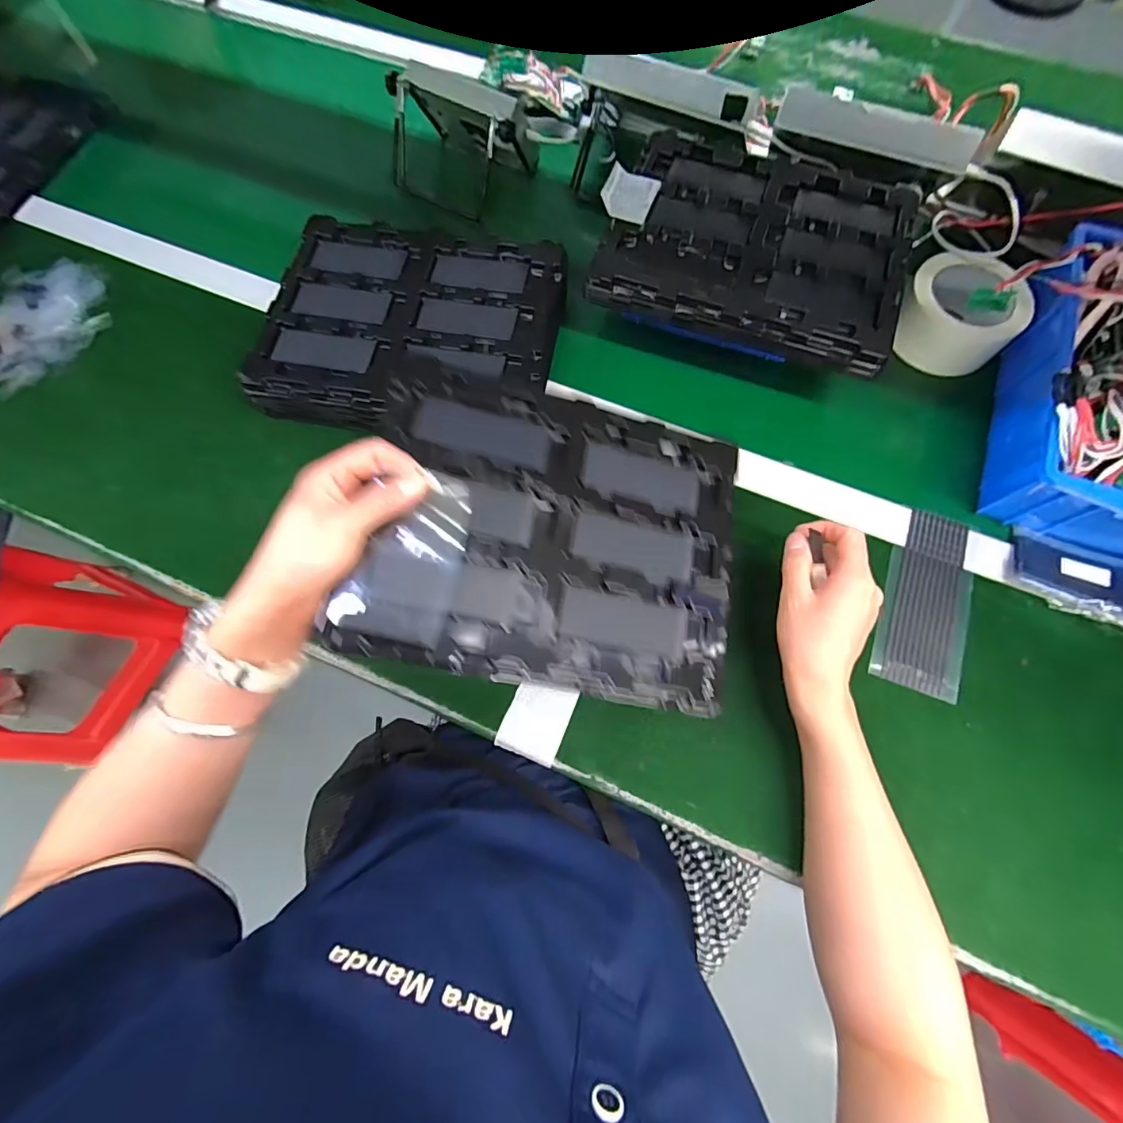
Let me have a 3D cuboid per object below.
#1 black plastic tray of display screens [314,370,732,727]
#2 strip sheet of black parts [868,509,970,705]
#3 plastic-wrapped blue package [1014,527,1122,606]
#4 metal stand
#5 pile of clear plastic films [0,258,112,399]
[{"bbox_3d":[0.001,-0.020,0.352,0.264,0.022,0.210,13,74,-12],"label":"black plastic tray of display screens"},{"bbox_3d":[0.322,0.033,0.435,0.069,0.005,0.163,18,73,9],"label":"strip sheet of black parts"},{"bbox_3d":[0.457,0.010,0.427,0.110,0.020,0.059,19,73,6],"label":"plastic-wrapped blue package"},{"bbox_3d":[-0.119,-0.490,0.576,0.156,0.094,0.113,26,74,9],"label":"metal stand"},{"bbox_3d":[-0.587,-0.263,0.544,0.170,0.012,0.143,-42,76,-12],"label":"pile of clear plastic films"}]

